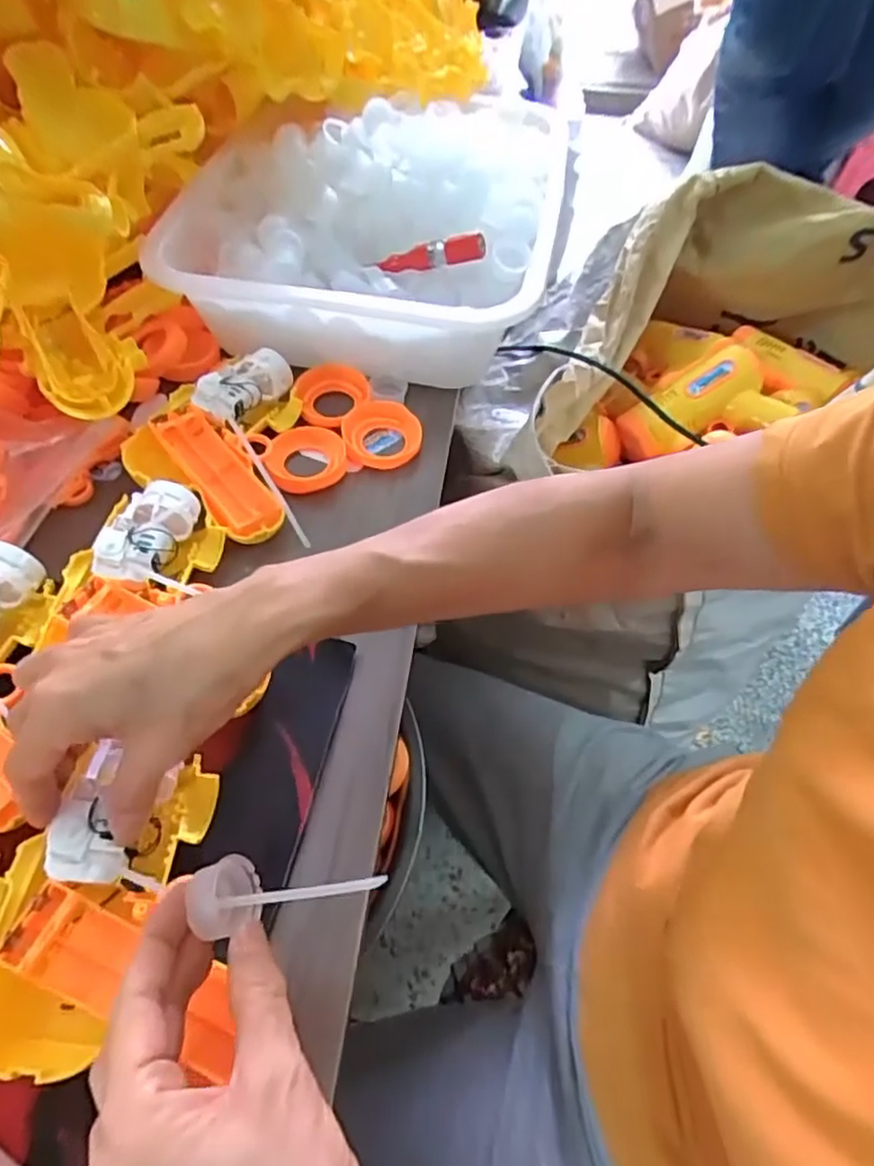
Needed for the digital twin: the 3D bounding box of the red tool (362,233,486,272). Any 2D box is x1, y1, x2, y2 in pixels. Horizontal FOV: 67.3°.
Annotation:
[{"bbox_3d":[-0.008,-0.247,0.498,0.089,0.020,0.021,3,51,27],"label":"red tool"}]

